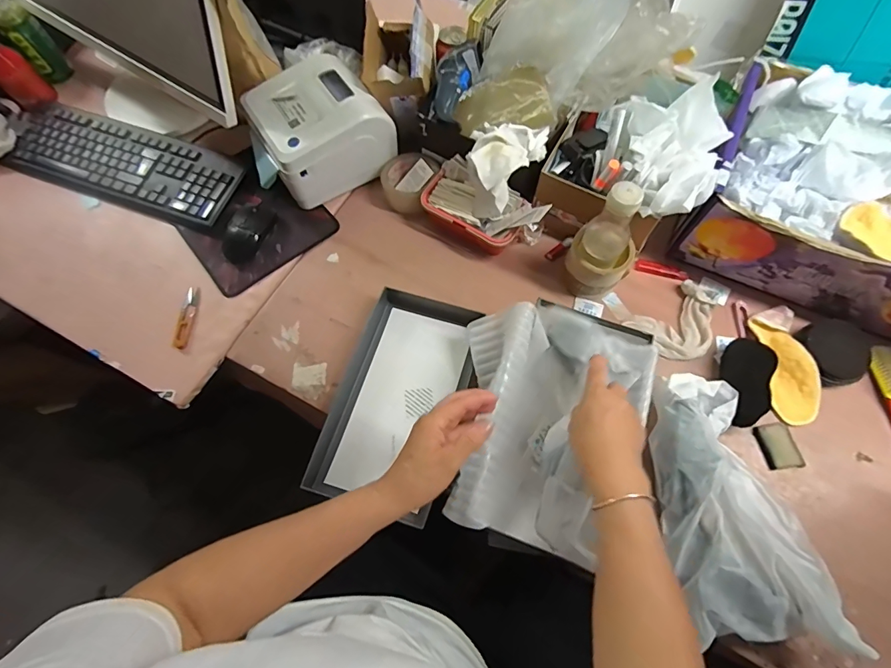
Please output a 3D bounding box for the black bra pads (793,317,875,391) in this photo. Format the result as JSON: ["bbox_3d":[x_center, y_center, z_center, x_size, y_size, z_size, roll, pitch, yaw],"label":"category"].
[{"bbox_3d":[0.560,0.023,0.605,0.083,0.030,0.092,-15,69,-5],"label":"black bra pads"}]

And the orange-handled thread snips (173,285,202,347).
[{"bbox_3d":[-0.398,-0.027,0.654,0.020,0.014,0.103,-3,68,0],"label":"orange-handled thread snips"}]

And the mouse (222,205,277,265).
[{"bbox_3d":[-0.328,-0.169,0.700,0.064,0.036,0.109,23,70,10],"label":"mouse"}]

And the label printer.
[{"bbox_3d":[-0.205,-0.338,0.716,0.191,0.140,0.163,-31,71,-11],"label":"label printer"}]

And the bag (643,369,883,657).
[{"bbox_3d":[0.334,0.201,0.518,0.151,0.083,0.294,-5,68,-1],"label":"bag"}]

